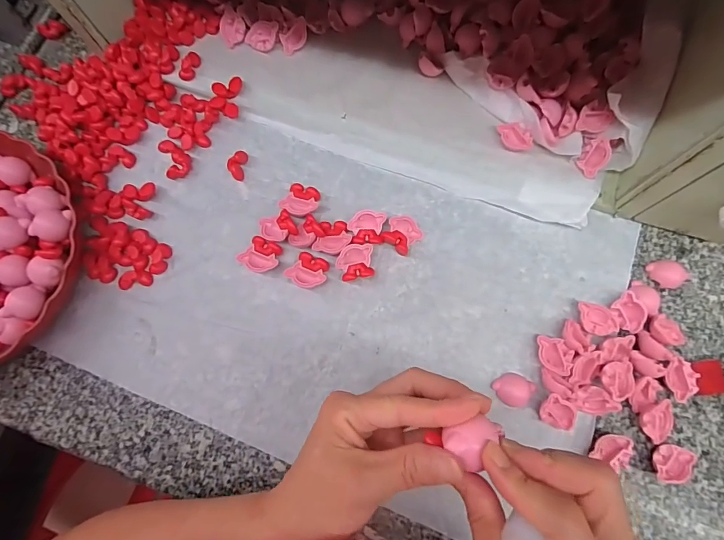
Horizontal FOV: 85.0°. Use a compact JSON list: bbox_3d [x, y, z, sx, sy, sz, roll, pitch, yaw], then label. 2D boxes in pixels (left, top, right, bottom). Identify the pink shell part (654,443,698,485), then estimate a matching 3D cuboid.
[{"bbox_3d":[0.264,0.165,0.337,0.032,0.015,0.030,4,77,2],"label":"pink shell part"}]

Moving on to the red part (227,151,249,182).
[{"bbox_3d":[-0.132,-0.111,0.418,0.017,0.014,0.031,7,77,3],"label":"red part"}]

